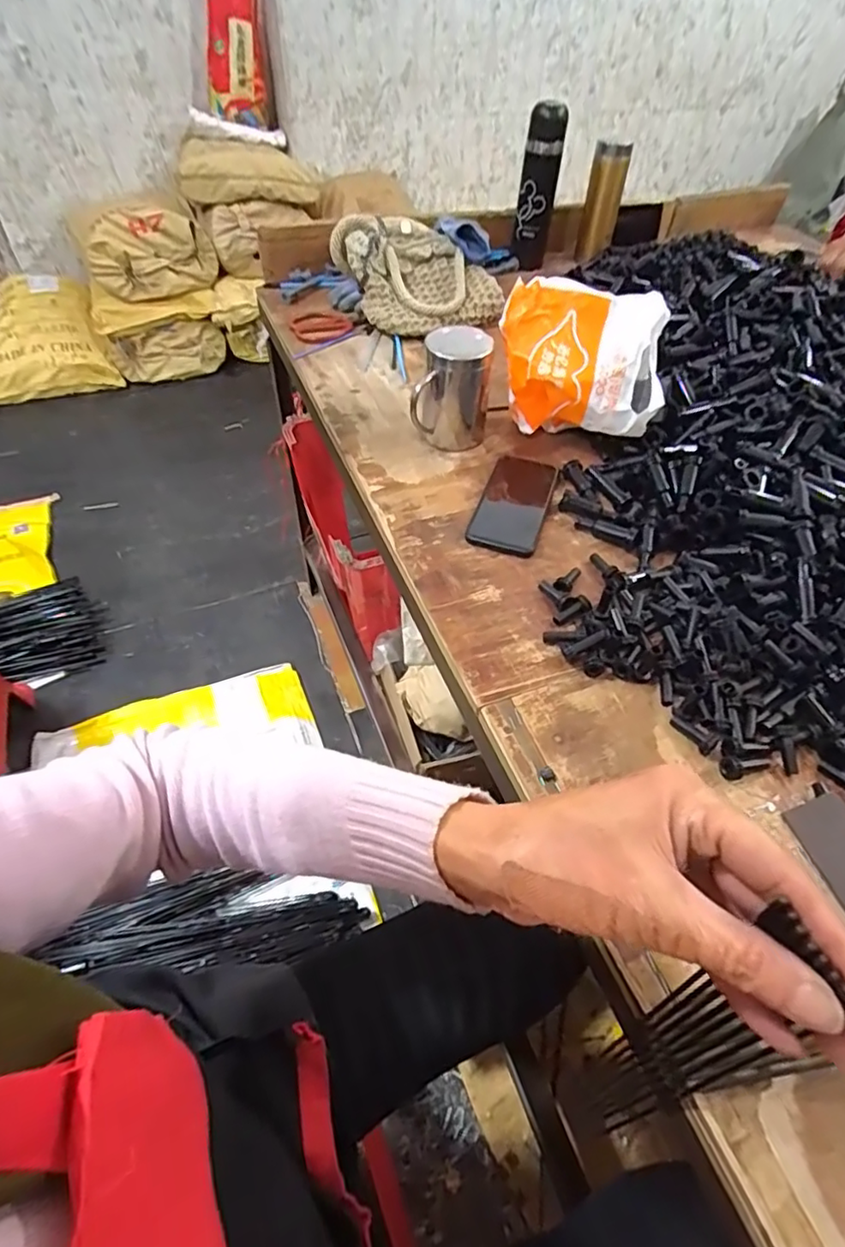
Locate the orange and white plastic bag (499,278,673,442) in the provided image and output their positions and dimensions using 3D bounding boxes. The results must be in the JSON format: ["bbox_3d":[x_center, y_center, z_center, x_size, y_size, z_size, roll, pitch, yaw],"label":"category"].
[{"bbox_3d":[0.188,-0.309,0.694,0.183,0.130,0.121,14,51,9],"label":"orange and white plastic bag"}]

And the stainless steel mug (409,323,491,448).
[{"bbox_3d":[0.036,-0.276,0.702,0.082,0.134,0.083,11,51,6],"label":"stainless steel mug"}]

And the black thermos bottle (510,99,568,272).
[{"bbox_3d":[0.200,-0.761,1.016,0.064,0.209,0.062,11,51,6],"label":"black thermos bottle"}]

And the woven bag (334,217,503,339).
[{"bbox_3d":[-0.005,-0.552,0.928,0.207,0.110,0.207,-29,58,-24],"label":"woven bag"}]

